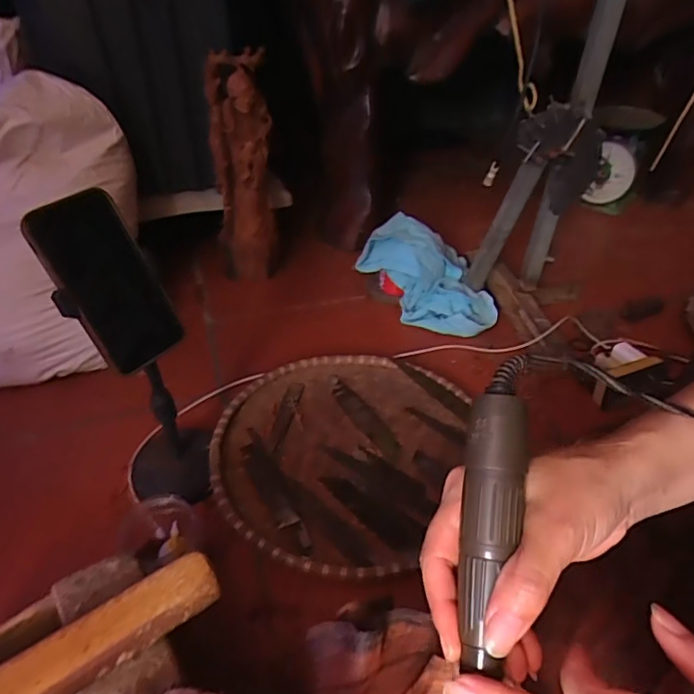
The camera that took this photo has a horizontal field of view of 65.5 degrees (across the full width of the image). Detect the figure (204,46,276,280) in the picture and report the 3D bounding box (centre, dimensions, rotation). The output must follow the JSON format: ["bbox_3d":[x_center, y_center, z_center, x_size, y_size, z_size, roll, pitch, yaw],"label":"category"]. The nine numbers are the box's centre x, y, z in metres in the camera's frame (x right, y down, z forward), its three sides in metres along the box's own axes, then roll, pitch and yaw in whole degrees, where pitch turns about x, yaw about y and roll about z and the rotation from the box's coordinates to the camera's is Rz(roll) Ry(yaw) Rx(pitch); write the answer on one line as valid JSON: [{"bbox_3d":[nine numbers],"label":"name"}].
[{"bbox_3d":[-0.183,-0.311,0.961,0.109,0.355,0.096,-7,38,-6],"label":"figure"}]

